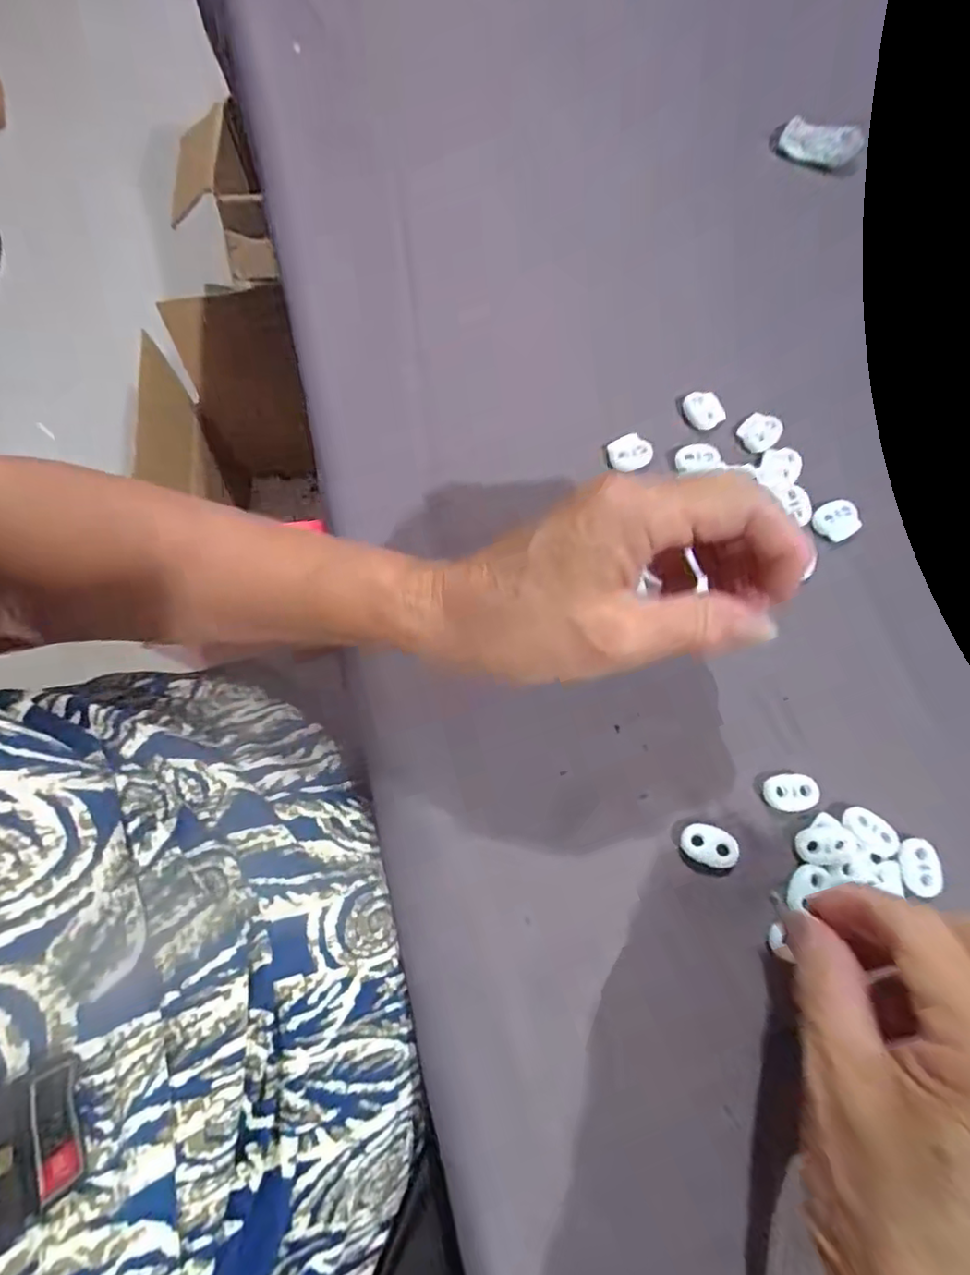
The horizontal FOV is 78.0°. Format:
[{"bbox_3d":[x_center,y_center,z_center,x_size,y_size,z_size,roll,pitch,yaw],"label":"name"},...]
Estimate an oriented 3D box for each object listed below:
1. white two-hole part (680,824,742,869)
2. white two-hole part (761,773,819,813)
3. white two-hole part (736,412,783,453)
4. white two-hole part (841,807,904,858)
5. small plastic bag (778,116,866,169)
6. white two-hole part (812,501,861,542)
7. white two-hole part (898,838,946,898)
[{"bbox_3d":[0.093,0.085,0.245,0.023,0.006,0.016,16,73,5],"label":"white two-hole part"},{"bbox_3d":[0.130,0.066,0.255,0.021,0.004,0.015,-7,72,-2],"label":"white two-hole part"},{"bbox_3d":[0.142,-0.106,0.311,0.020,0.006,0.021,0,72,0],"label":"white two-hole part"},{"bbox_3d":[0.161,0.080,0.248,0.023,0.004,0.014,36,76,11],"label":"white two-hole part"},{"bbox_3d":[0.211,-0.310,0.376,0.047,0.012,0.023,24,74,7],"label":"small plastic bag"},{"bbox_3d":[0.173,-0.057,0.295,0.021,0.005,0.020,0,72,0],"label":"white two-hole part"},{"bbox_3d":[0.178,0.094,0.243,0.016,0.004,0.021,-8,73,-2],"label":"white two-hole part"}]

